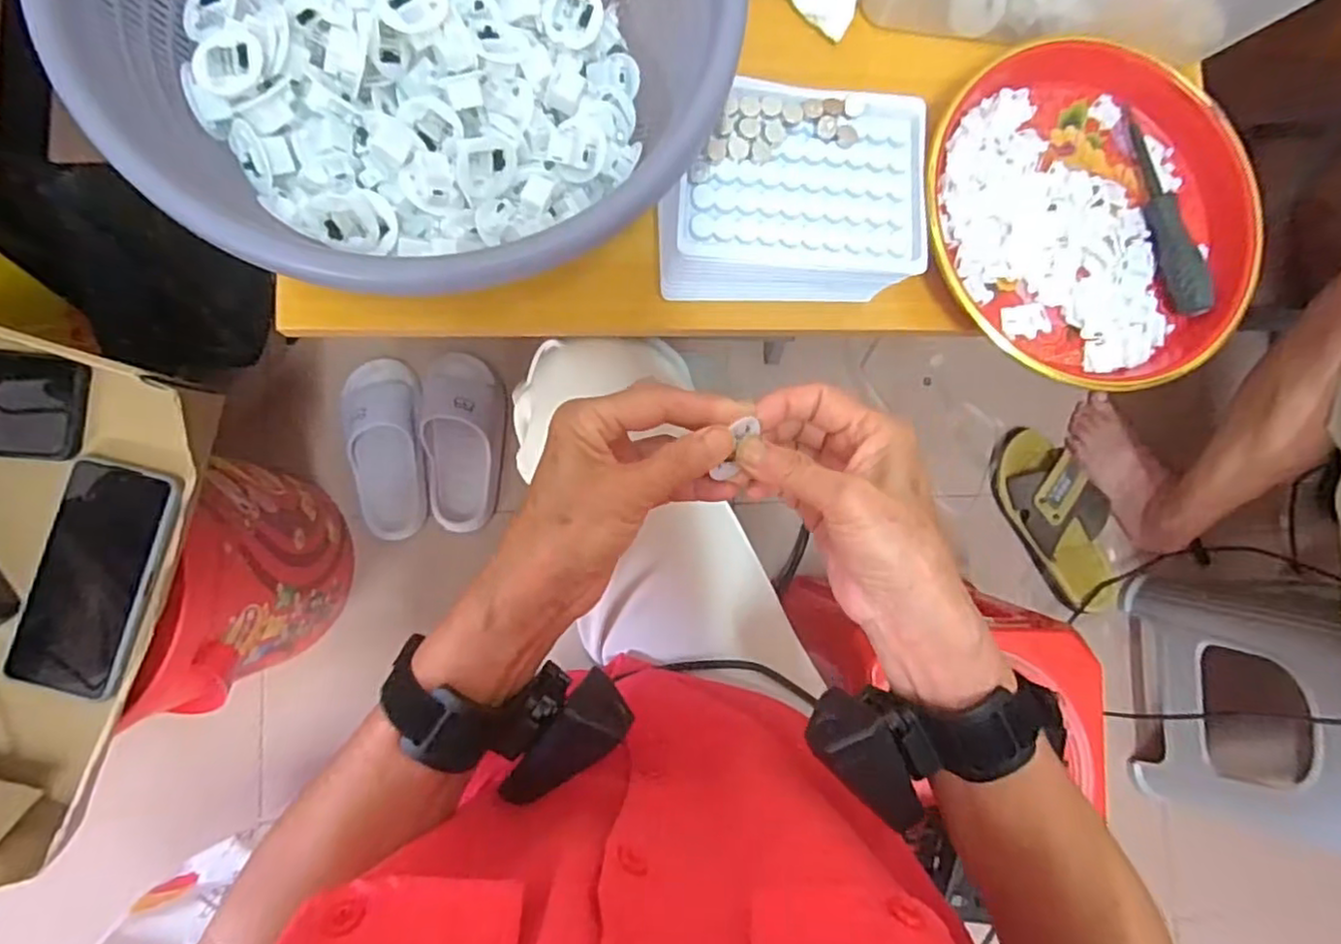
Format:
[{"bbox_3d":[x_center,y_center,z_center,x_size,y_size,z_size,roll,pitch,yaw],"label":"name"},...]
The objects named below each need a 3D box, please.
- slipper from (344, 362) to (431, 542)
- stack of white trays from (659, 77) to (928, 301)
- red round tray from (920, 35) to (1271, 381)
[{"bbox_3d":[-0.358,-0.033,0.831,0.092,0.105,0.229,-9,87,-7],"label":"slipper"},{"bbox_3d":[0.063,-0.145,0.368,0.139,0.063,0.108,-1,86,-6],"label":"stack of white trays"},{"bbox_3d":[0.271,-0.171,0.421,0.215,0.028,0.218,0,86,-6],"label":"red round tray"}]

